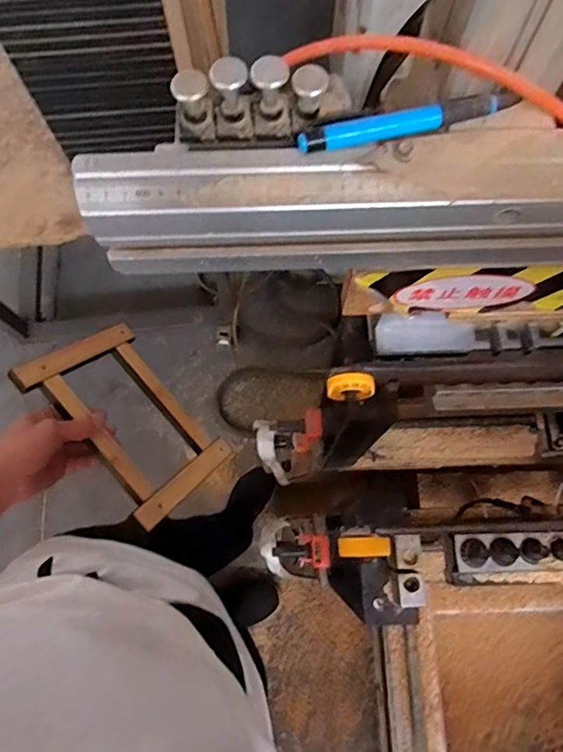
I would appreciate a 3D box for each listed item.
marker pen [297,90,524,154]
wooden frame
[{"bbox_3d":[0.071,-0.139,0.281,0.125,0.013,0.011,-14,73,-2],"label":"marker pen"},{"bbox_3d":[-0.192,0.056,0.650,0.237,0.026,0.179,50,36,-1],"label":"wooden frame"}]

